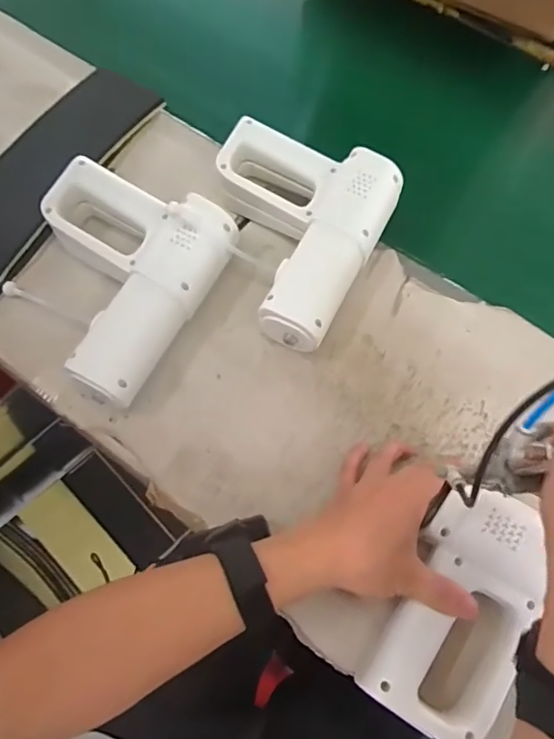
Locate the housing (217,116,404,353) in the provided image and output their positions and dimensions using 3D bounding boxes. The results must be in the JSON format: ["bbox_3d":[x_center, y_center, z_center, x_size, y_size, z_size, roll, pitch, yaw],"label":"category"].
[{"bbox_3d":[0.005,-0.141,0.540,0.182,0.066,0.207,27,69,9],"label":"housing"}]

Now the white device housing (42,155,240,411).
[{"bbox_3d":[-0.166,-0.096,0.514,0.190,0.067,0.212,29,69,10],"label":"white device housing"}]

